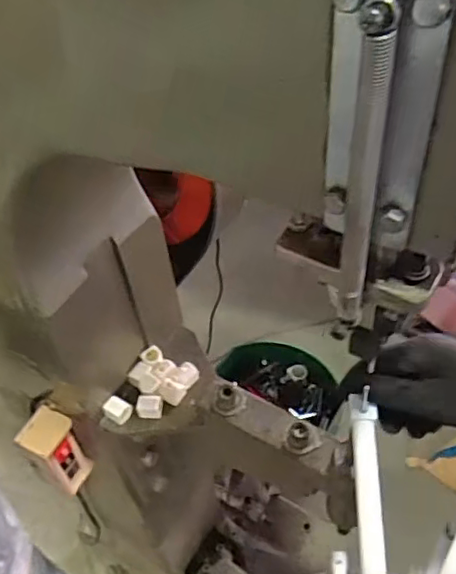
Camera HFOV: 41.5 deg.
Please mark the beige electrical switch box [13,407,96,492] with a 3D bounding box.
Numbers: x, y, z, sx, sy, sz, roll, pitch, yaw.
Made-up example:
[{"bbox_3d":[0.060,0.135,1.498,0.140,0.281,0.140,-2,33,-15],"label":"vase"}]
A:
[{"bbox_3d":[-0.193,0.186,0.678,0.047,0.107,0.051,19,53,21],"label":"beige electrical switch box"}]

